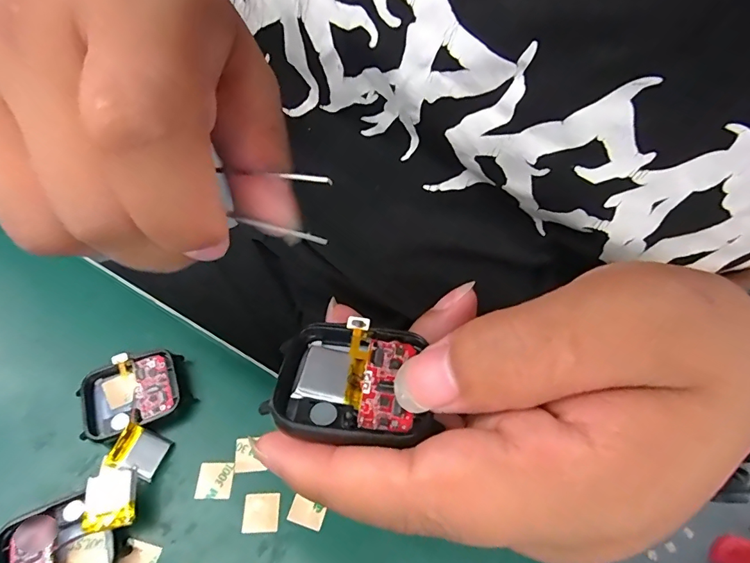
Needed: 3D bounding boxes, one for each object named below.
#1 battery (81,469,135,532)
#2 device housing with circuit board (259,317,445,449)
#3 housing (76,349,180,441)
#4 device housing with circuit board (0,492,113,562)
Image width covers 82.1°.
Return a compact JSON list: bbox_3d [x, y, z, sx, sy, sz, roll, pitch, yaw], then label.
[{"bbox_3d":[-0.110,0.090,0.179,0.021,0.004,0.023,-6,60,-2],"label":"battery"},{"bbox_3d":[-0.007,0.028,0.123,0.045,0.007,0.039,2,39,6],"label":"device housing with circuit board"},{"bbox_3d":[-0.120,0.055,0.211,0.044,0.014,0.036,-24,61,-17],"label":"housing"},{"bbox_3d":[-0.130,0.111,0.173,0.038,0.011,0.037,-22,60,-16],"label":"device housing with circuit board"}]

